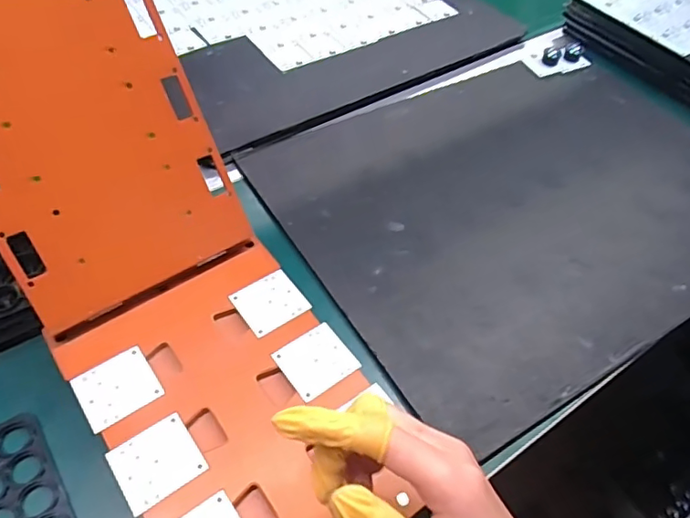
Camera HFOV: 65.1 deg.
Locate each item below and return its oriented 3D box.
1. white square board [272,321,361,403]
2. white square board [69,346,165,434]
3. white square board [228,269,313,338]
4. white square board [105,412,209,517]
[{"bbox_3d":[-0.020,0.070,0.378,0.046,0.004,0.044,-29,59,-24],"label":"white square board"},{"bbox_3d":[-0.151,0.084,0.358,0.047,0.004,0.045,-29,59,-24],"label":"white square board"},{"bbox_3d":[-0.057,0.032,0.411,0.047,0.004,0.045,-28,59,-23],"label":"white square board"},{"bbox_3d":[-0.115,0.123,0.330,0.047,0.004,0.044,-28,59,-24],"label":"white square board"}]

